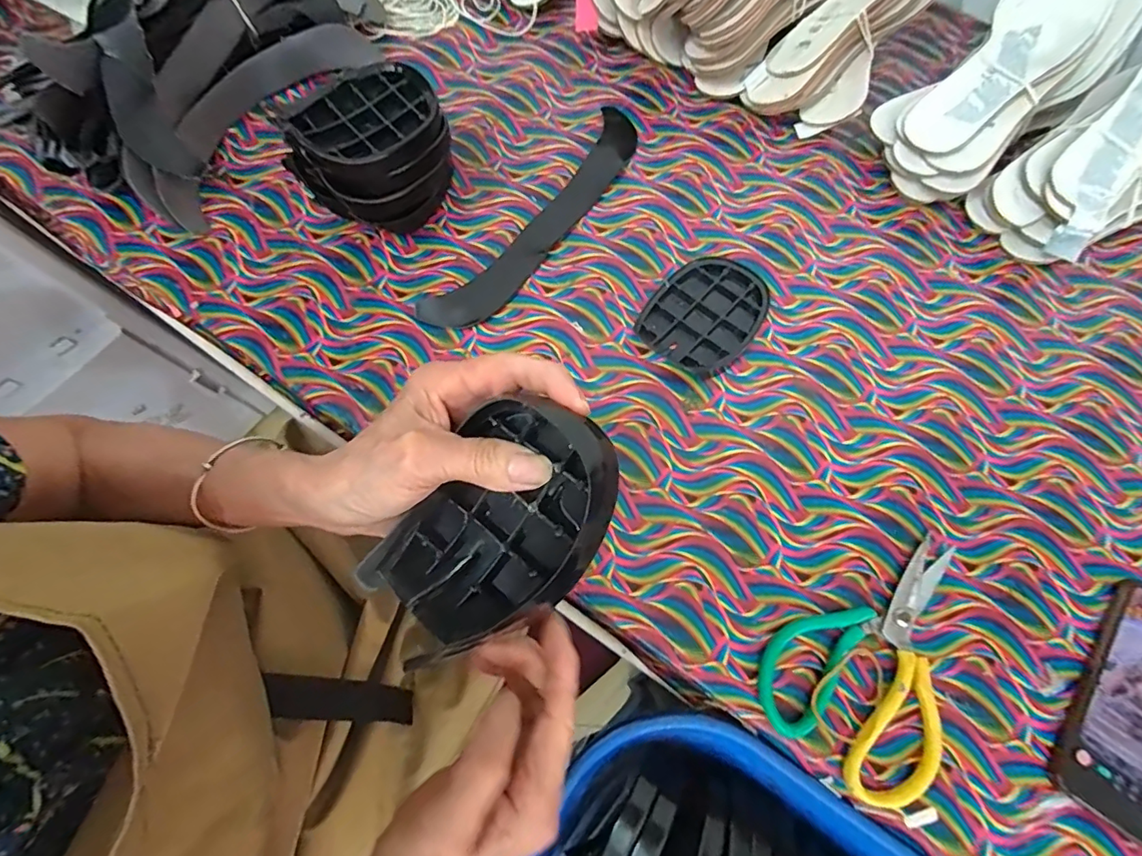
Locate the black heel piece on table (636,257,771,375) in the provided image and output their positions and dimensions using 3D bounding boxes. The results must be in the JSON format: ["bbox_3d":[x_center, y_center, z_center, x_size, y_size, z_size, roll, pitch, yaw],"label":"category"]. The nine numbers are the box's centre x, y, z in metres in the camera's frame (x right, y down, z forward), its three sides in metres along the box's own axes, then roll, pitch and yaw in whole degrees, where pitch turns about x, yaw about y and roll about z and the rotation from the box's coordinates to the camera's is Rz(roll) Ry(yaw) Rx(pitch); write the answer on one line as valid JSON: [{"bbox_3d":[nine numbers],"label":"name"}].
[{"bbox_3d":[0.115,-0.096,0.435,0.084,0.018,0.105,39,75,11],"label":"black heel piece on table"}]

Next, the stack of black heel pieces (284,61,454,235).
[{"bbox_3d":[-0.161,-0.222,0.426,0.124,0.099,0.091,-38,76,-13],"label":"stack of black heel pieces"}]

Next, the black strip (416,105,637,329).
[{"bbox_3d":[-0.025,-0.194,0.469,0.053,0.009,0.289,35,74,10],"label":"black strip"}]

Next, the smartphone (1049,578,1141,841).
[{"bbox_3d":[0.398,0.194,0.354,0.080,0.013,0.159,33,74,9],"label":"smartphone"}]

